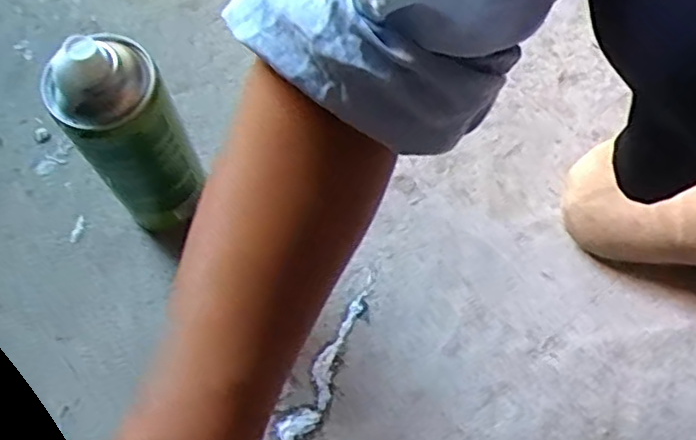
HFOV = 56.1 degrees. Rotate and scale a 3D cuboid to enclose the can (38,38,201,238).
[{"bbox_3d":[-0.139,-0.050,0.431,0.063,0.184,0.056,-37,70,-14],"label":"can"}]

